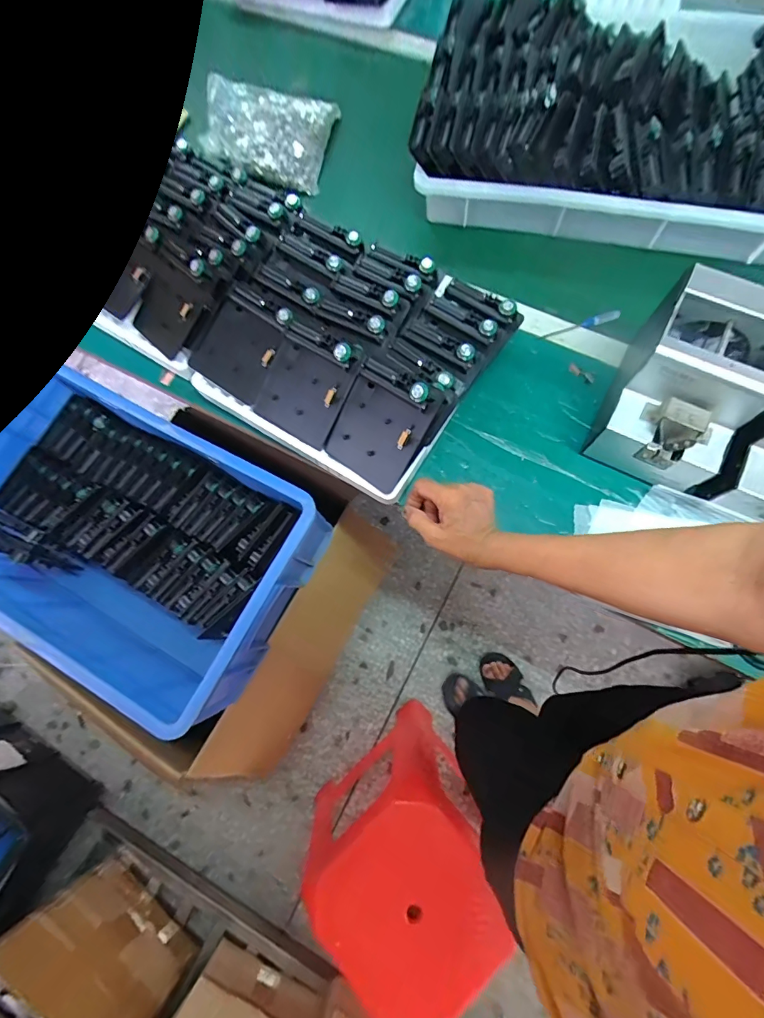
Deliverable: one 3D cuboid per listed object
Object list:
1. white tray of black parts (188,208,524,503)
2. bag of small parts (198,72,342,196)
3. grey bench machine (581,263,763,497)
[{"bbox_3d":[-0.049,-0.216,0.568,0.346,0.078,0.294,31,77,10],"label":"white tray of black parts"},{"bbox_3d":[-0.187,-0.591,0.697,0.210,0.049,0.144,14,74,6],"label":"bag of small parts"},{"bbox_3d":[0.345,-0.137,0.507,0.125,0.147,0.182,28,76,9],"label":"grey bench machine"}]

